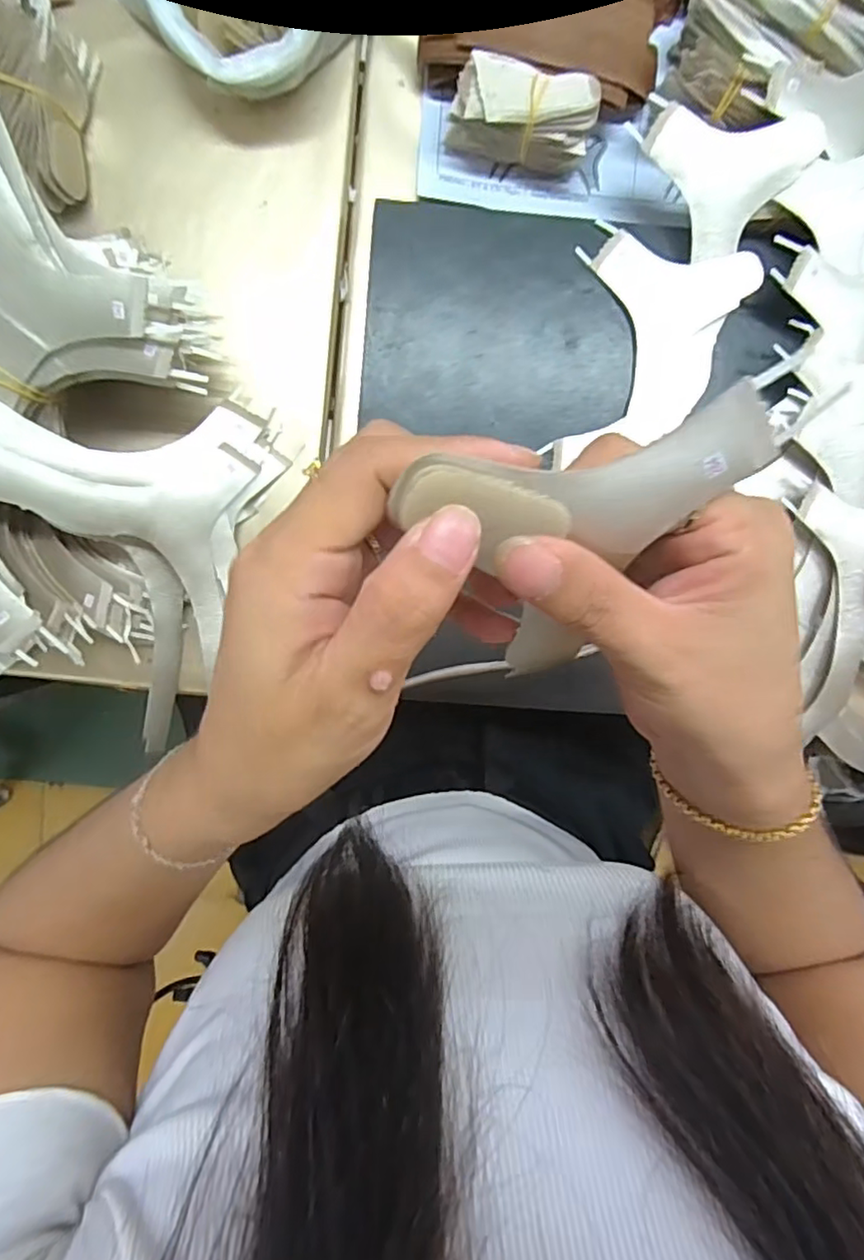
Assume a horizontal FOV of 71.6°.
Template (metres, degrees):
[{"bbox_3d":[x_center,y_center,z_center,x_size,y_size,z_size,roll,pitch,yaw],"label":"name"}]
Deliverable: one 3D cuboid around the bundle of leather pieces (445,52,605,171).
[{"bbox_3d":[0.052,-0.302,0.356,0.081,0.041,0.033,7,95,-3],"label":"bundle of leather pieces"}]

